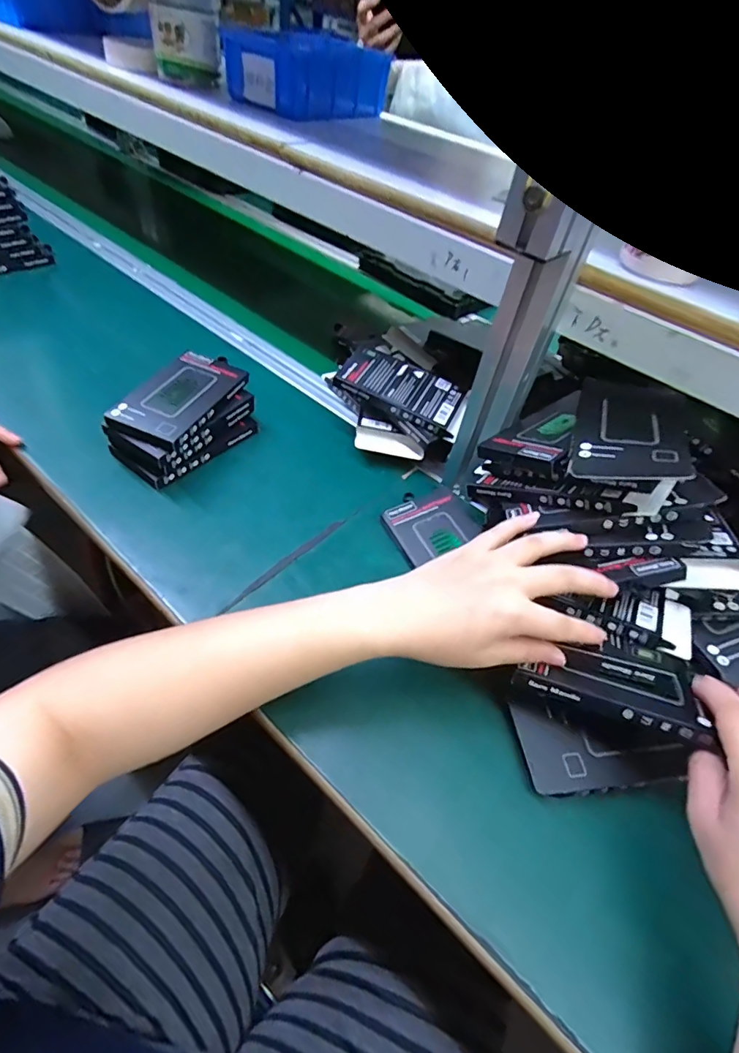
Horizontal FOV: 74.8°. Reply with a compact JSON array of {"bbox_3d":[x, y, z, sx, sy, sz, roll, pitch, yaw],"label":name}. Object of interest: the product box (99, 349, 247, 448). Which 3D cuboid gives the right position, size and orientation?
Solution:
[{"bbox_3d":[-0.190,-0.134,0.493,0.075,0.020,0.136,22,48,10],"label":"product box"}]

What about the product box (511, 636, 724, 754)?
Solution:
[{"bbox_3d":[0.163,0.104,0.329,0.111,0.022,0.061,21,51,11],"label":"product box"}]

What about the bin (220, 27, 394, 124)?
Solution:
[{"bbox_3d":[-0.080,-0.580,0.621,0.139,0.063,0.166,29,50,16],"label":"bin"}]

